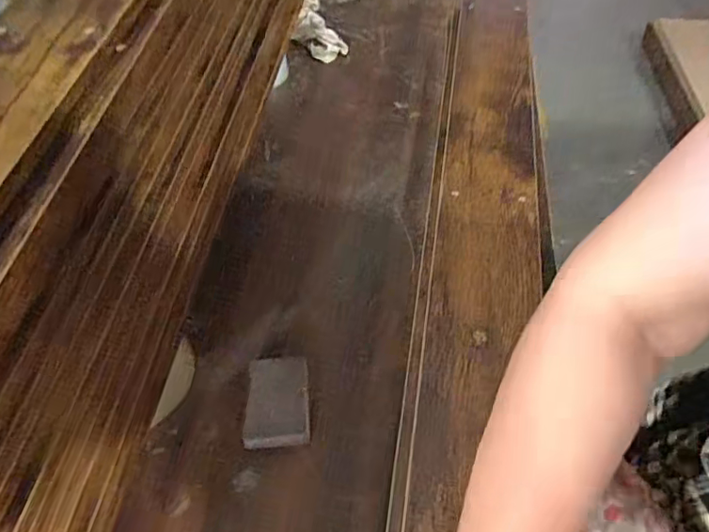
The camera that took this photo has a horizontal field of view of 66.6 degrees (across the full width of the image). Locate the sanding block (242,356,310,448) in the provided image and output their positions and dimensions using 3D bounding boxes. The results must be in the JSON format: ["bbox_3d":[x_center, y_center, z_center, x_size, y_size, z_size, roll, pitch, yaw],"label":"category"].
[{"bbox_3d":[-0.064,0.112,0.453,0.051,0.016,0.072,-4,52,1],"label":"sanding block"}]

